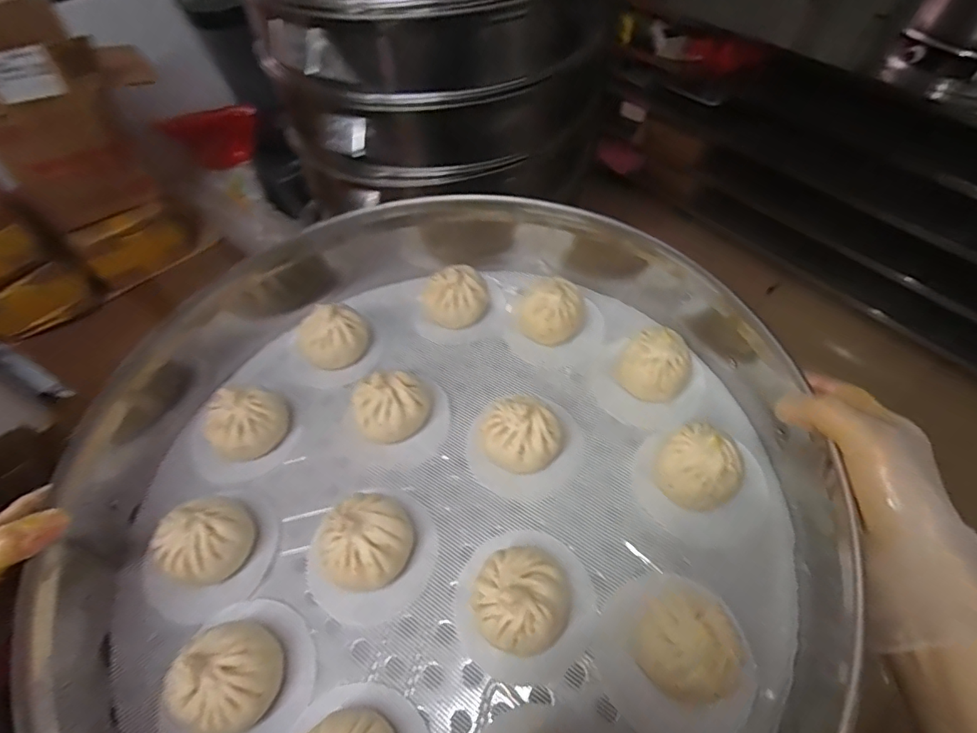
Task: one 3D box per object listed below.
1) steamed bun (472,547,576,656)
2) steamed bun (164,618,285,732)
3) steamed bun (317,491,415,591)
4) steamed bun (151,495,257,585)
[{"bbox_3d":[0.022,0.149,0.313,0.063,0.050,0.063,-1,66,2],"label":"steamed bun"},{"bbox_3d":[-0.161,0.193,0.306,0.055,0.049,0.054,-1,66,2],"label":"steamed bun"},{"bbox_3d":[-0.086,0.125,0.350,0.055,0.051,0.063,24,70,12],"label":"steamed bun"},{"bbox_3d":[-0.204,0.125,0.355,0.053,0.041,0.057,-1,66,2],"label":"steamed bun"}]

